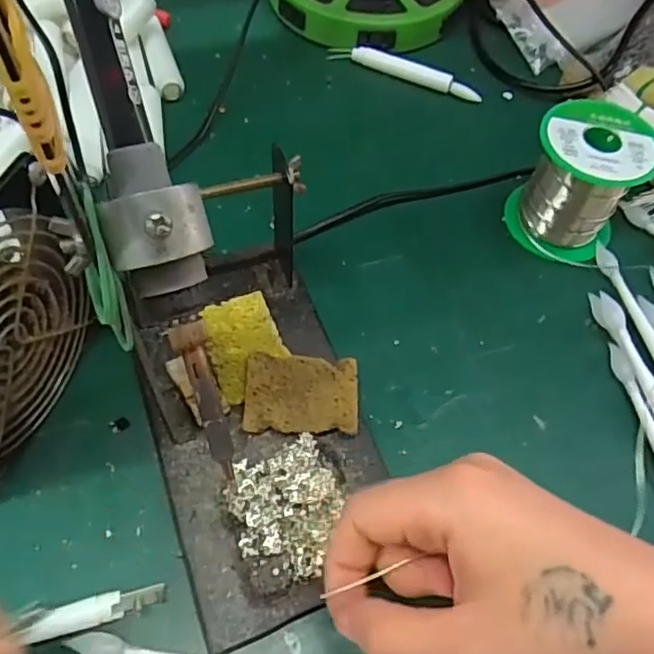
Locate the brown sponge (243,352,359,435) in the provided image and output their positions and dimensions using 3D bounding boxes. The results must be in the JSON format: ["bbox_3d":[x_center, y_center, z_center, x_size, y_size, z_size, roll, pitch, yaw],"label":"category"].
[{"bbox_3d":[-0.012,0.033,0.301,0.054,0.004,0.040,3,65,-5],"label":"brown sponge"}]

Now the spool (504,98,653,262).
[{"bbox_3d":[0.155,-0.089,0.372,0.064,0.071,0.064,2,58,-3],"label":"spool"}]

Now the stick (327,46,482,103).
[{"bbox_3d":[0.059,-0.192,0.457,0.116,0.014,0.011,19,59,7],"label":"stick"}]

